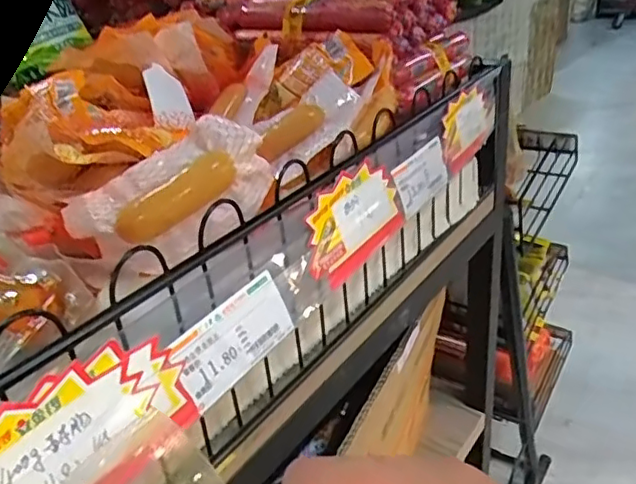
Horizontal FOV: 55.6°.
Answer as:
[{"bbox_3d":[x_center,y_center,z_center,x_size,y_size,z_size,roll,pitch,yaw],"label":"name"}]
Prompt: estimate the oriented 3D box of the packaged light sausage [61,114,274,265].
[{"bbox_3d":[-0.085,-0.027,0.359,0.117,0.060,0.021,-29,32,-7],"label":"packaged light sausage"}]

